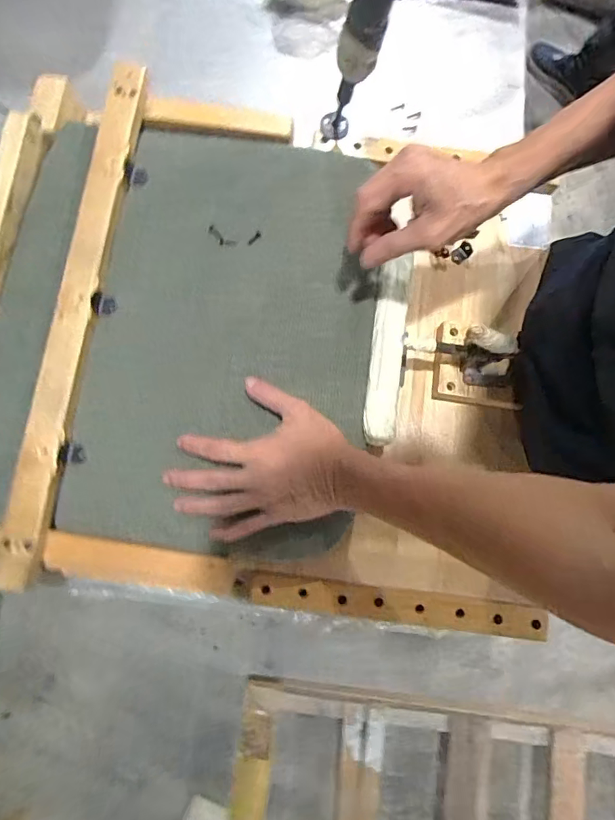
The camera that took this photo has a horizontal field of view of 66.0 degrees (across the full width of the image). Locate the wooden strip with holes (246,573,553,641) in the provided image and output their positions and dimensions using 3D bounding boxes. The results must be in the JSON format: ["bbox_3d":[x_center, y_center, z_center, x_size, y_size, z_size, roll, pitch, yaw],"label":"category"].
[{"bbox_3d":[0.091,0.197,0.479,0.292,0.008,0.037,7,55,0],"label":"wooden strip with holes"}]

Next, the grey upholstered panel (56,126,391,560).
[{"bbox_3d":[-0.071,-0.086,0.479,0.269,0.029,0.436,8,79,0],"label":"grey upholstered panel"}]

